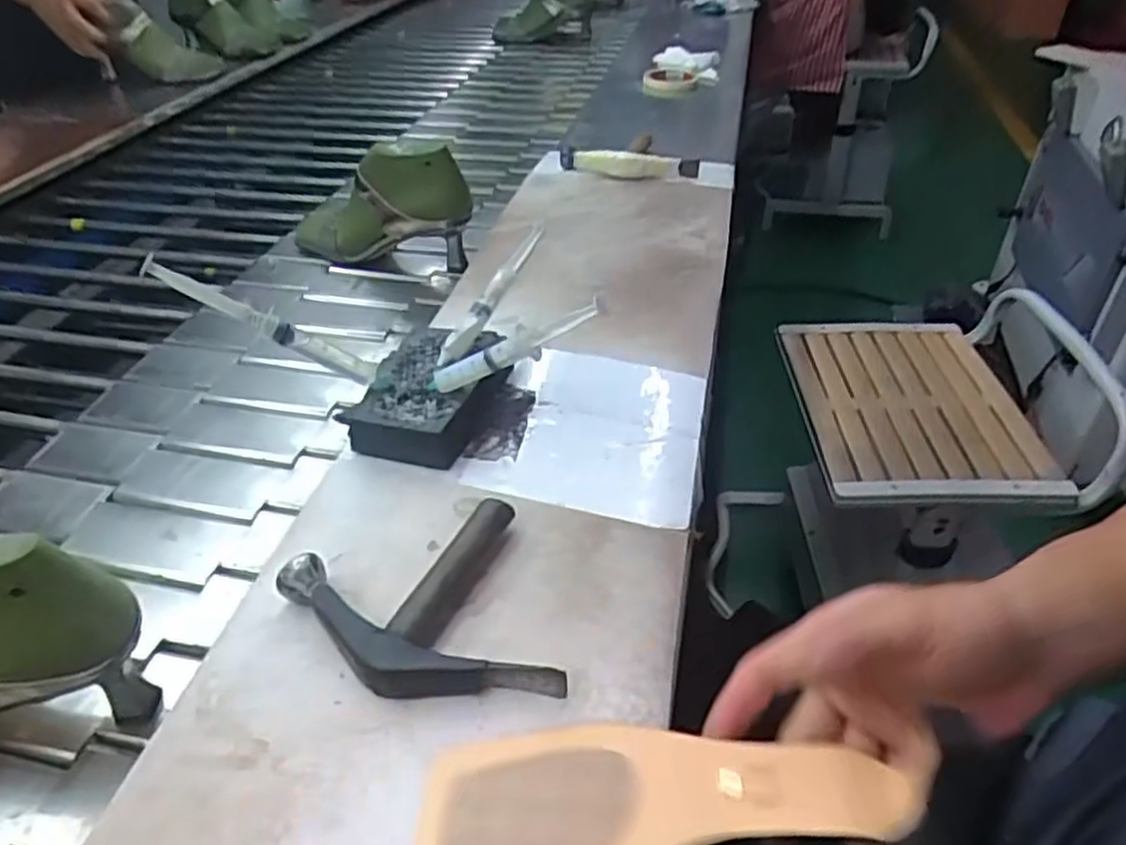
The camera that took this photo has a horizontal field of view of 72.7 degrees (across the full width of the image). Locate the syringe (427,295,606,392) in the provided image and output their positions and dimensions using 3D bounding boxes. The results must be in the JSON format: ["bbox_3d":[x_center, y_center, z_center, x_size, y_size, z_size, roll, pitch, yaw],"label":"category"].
[{"bbox_3d":[-0.036,-0.048,0.514,0.141,0.022,0.017,-22,30,27],"label":"syringe"}]

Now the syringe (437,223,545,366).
[{"bbox_3d":[-0.054,-0.101,0.593,0.015,0.023,0.141,20,65,26],"label":"syringe"}]

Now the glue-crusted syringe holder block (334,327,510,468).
[{"bbox_3d":[-0.097,-0.023,0.572,0.088,0.039,0.128,7,39,11],"label":"glue-crusted syringe holder block"}]

